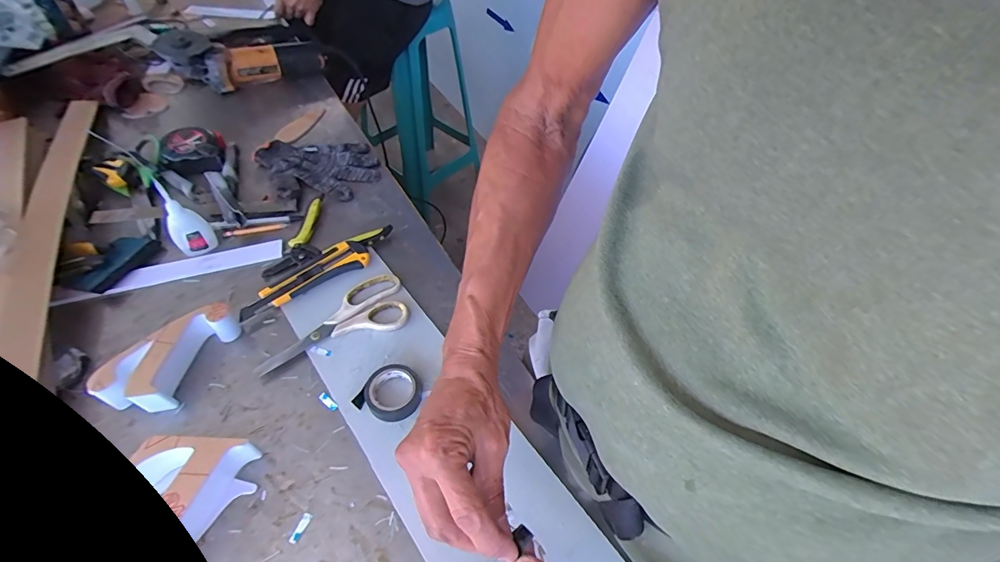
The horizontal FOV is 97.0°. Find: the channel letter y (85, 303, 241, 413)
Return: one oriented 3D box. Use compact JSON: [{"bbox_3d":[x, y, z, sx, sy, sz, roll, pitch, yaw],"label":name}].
[{"bbox_3d":[-0.353,0.084,0.484,0.060,0.048,0.136,27,55,17],"label":"channel letter y"}]

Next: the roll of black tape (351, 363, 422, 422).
[{"bbox_3d":[-0.115,0.120,0.474,0.059,0.020,0.060,2,52,-2],"label":"roll of black tape"}]

